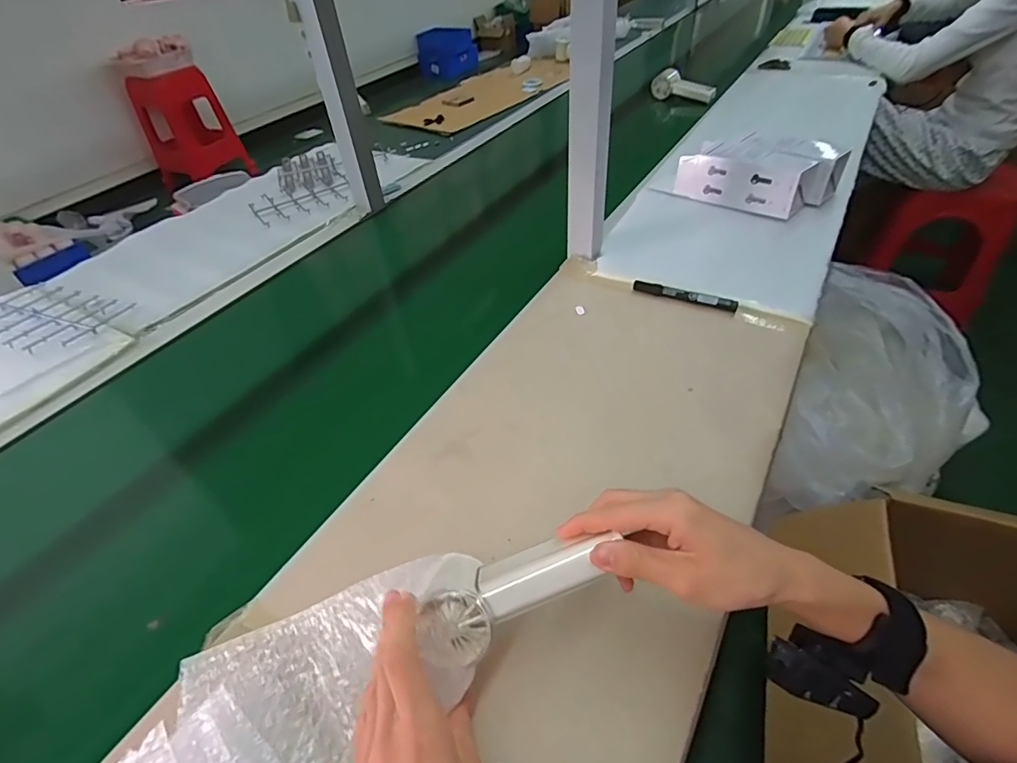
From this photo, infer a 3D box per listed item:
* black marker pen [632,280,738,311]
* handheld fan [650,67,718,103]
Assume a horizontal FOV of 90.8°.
[{"bbox_3d":[0.231,-0.114,0.659,0.133,0.014,0.017,17,49,22],"label":"black marker pen"},{"bbox_3d":[0.433,-0.731,1.239,0.159,0.060,0.034,24,52,27],"label":"handheld fan"}]

